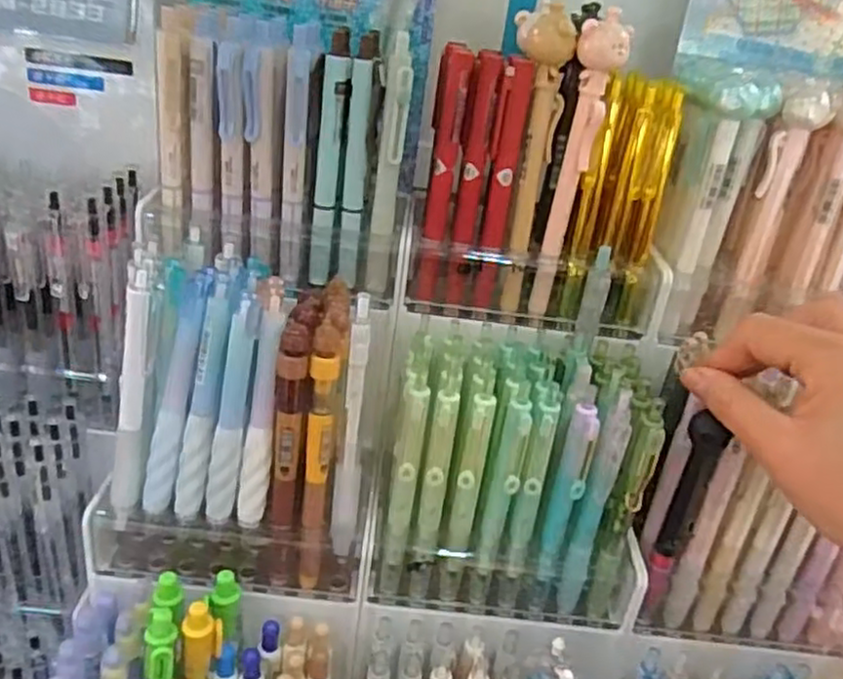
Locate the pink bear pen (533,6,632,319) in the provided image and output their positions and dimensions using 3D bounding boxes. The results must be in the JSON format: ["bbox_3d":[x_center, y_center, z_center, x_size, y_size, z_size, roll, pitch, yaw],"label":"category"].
[{"bbox_3d":[0.078,-0.082,0.364,0.022,0.148,0.014,15,28,13],"label":"pink bear pen"}]

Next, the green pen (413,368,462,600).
[{"bbox_3d":[0.006,0.077,0.354,0.011,0.133,0.013,14,27,12],"label":"green pen"}]

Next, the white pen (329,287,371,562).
[{"bbox_3d":[-0.033,0.045,0.346,0.012,0.133,0.017,8,27,0],"label":"white pen"}]

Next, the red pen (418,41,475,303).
[{"bbox_3d":[0.010,-0.083,0.375,0.016,0.129,0.010,11,27,6],"label":"red pen"}]

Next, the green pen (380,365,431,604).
[{"bbox_3d":[-0.009,0.076,0.355,0.012,0.132,0.010,7,27,-1],"label":"green pen"}]

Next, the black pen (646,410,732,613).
[{"bbox_3d":[0.128,0.089,0.358,0.015,0.119,0.010,15,28,16],"label":"black pen"}]

